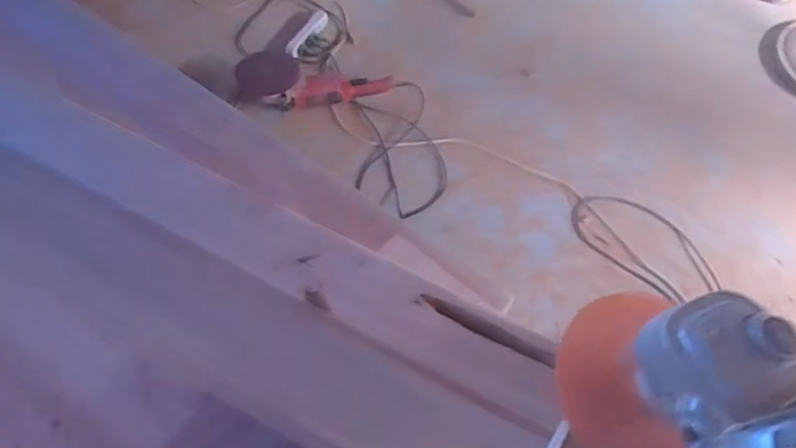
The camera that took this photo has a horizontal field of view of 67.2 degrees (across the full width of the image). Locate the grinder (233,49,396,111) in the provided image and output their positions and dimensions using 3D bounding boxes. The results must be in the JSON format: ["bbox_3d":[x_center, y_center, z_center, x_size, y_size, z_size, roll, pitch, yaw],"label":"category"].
[{"bbox_3d":[-0.229,-0.400,1.682,0.435,0.098,0.140,0,60,-20],"label":"grinder"}]

